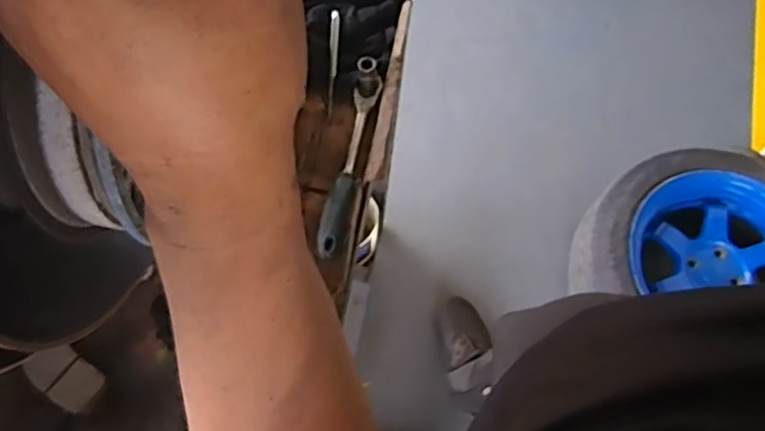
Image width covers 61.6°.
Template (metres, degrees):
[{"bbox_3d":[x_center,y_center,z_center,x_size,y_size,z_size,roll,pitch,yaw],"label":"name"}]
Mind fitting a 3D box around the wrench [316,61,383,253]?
[{"bbox_3d":[-0.036,-0.066,0.734,0.034,0.048,0.237,11,68,2],"label":"wrench"}]

